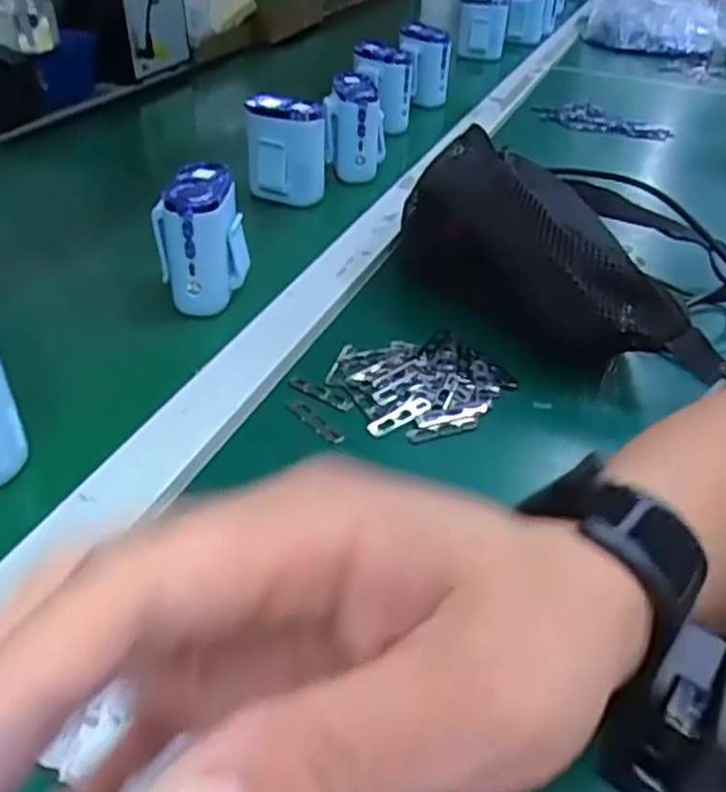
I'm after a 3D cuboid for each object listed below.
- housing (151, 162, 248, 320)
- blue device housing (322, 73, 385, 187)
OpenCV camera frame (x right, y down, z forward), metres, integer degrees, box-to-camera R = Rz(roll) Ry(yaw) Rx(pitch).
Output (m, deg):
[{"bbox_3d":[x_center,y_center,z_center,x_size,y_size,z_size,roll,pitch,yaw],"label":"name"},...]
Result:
[{"bbox_3d":[-0.110,-0.107,0.495,0.058,0.080,0.059,-5,41,-11],"label":"housing"},{"bbox_3d":[-0.007,-0.259,0.702,0.056,0.085,0.066,5,38,0],"label":"blue device housing"}]

